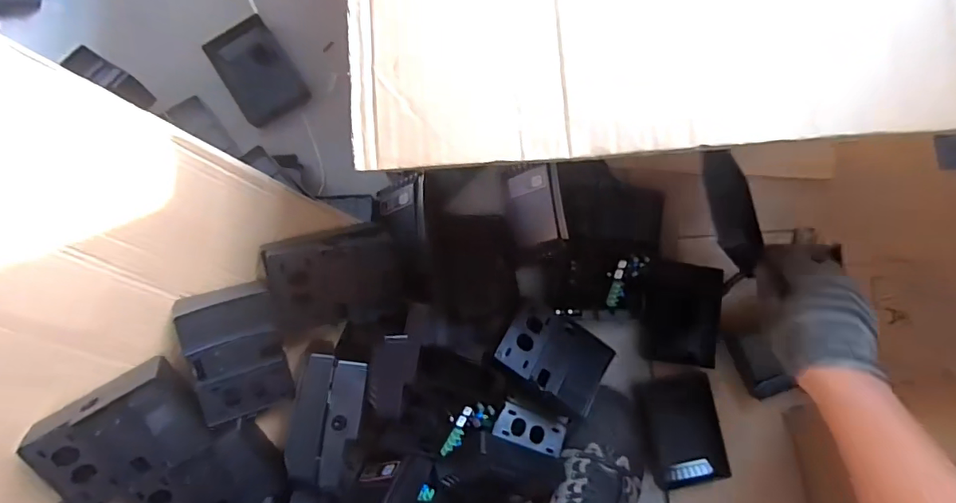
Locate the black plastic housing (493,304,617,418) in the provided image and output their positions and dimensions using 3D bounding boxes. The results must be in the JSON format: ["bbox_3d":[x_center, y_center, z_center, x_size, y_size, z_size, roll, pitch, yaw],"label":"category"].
[{"bbox_3d":[0.085,0.117,0.577,0.120,0.035,0.087,34,67,-2],"label":"black plastic housing"}]

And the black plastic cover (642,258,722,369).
[{"bbox_3d":[0.255,0.078,0.643,0.091,0.023,0.124,5,82,0],"label":"black plastic cover"}]

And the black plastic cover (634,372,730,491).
[{"bbox_3d":[0.252,0.221,0.624,0.086,0.020,0.131,-8,82,-1],"label":"black plastic cover"}]

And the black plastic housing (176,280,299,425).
[{"bbox_3d":[-0.245,0.104,0.524,0.091,0.053,0.130,-13,112,-28],"label":"black plastic housing"}]

